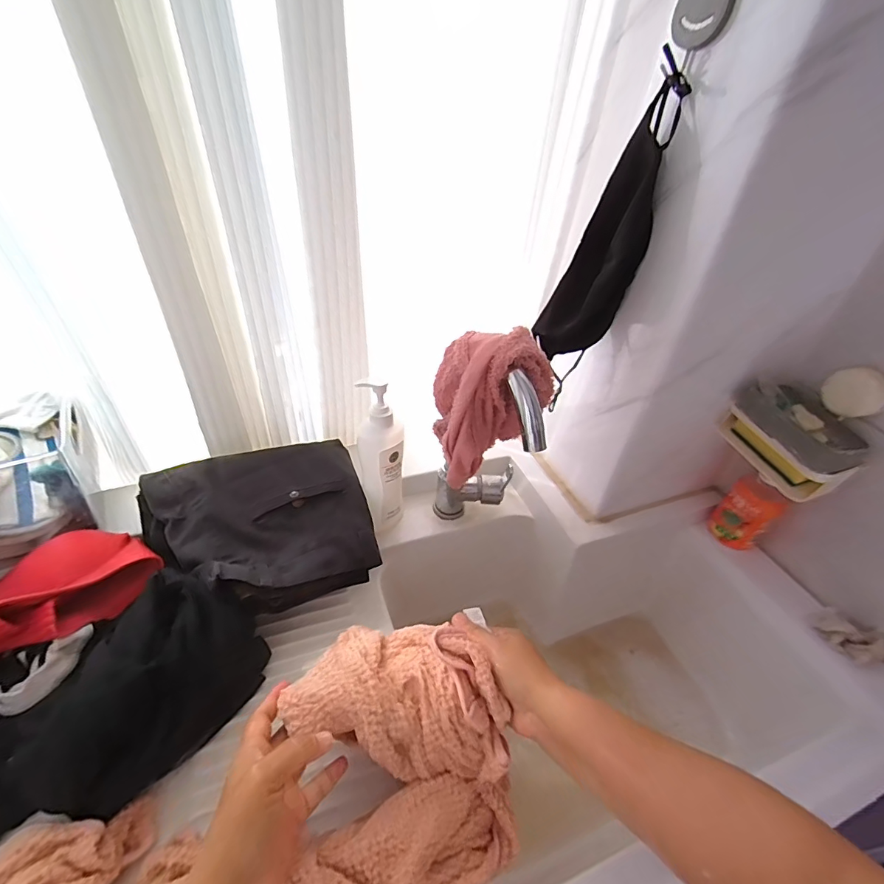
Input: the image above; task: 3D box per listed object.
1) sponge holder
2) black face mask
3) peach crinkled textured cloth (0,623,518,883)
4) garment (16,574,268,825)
[{"bbox_3d":[0.424,-0.005,0.545,0.090,0.082,0.136,-9,43,-16],"label":"sponge holder"},{"bbox_3d":[0.173,-0.203,0.502,0.079,0.307,0.063,-12,44,-20],"label":"black face mask"},{"bbox_3d":[-0.147,0.316,0.372,0.423,0.138,0.198,-20,47,-16],"label":"peach crinkled textured cloth"},{"bbox_3d":[-0.281,0.228,0.428,0.130,0.109,0.205,25,44,21],"label":"garment"}]

